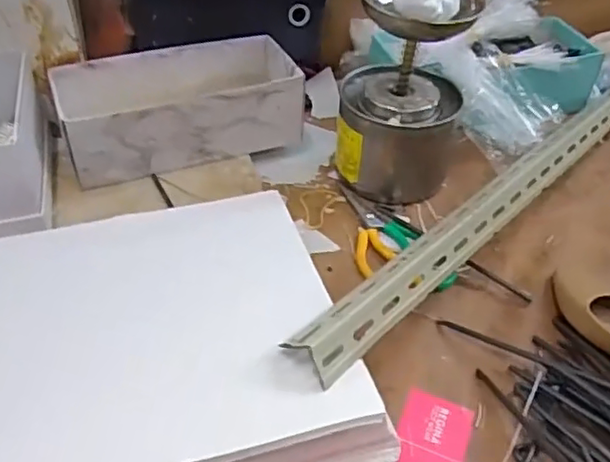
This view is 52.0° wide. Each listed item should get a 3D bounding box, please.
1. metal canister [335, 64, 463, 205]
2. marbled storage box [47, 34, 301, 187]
[{"bbox_3d":[0.108,-0.119,0.744,0.139,0.116,0.121,6,42,3],"label":"metal canister"},{"bbox_3d":[-0.149,-0.148,0.761,0.285,0.097,0.123,-18,46,-21],"label":"marbled storage box"}]

